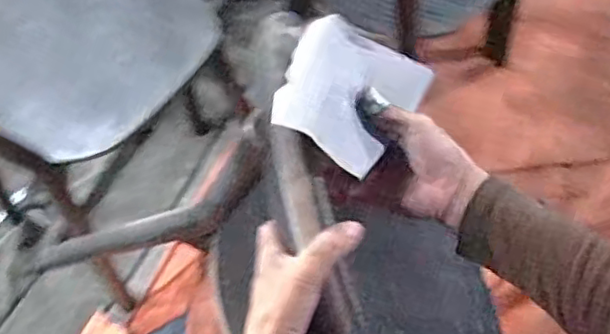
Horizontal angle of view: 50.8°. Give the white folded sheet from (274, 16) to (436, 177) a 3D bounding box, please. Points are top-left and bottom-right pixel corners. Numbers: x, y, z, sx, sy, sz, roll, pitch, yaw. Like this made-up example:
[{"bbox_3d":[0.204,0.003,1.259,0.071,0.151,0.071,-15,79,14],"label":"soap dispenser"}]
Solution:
[{"bbox_3d":[0.040,-0.057,0.498,0.111,0.019,0.128,36,54,-20],"label":"white folded sheet"}]

